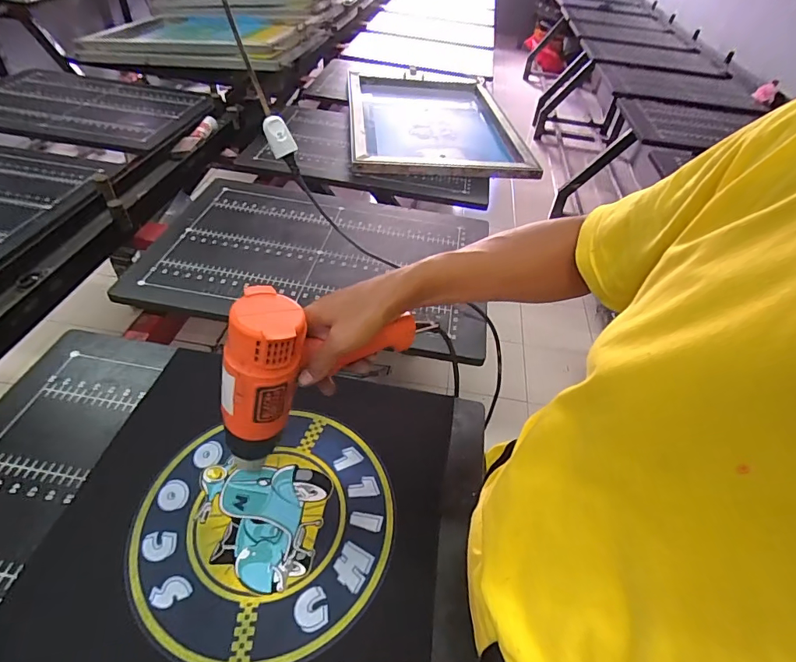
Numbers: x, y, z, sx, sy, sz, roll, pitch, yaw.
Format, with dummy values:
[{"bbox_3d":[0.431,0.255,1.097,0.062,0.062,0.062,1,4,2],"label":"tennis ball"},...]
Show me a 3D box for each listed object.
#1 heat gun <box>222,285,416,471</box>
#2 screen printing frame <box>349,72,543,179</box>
[{"bbox_3d":[-0.078,0.022,0.437,0.197,0.149,0.061,-21,51,-27],"label":"heat gun"},{"bbox_3d":[0.106,-0.624,1.323,0.486,0.038,0.683,0,45,-7],"label":"screen printing frame"}]

